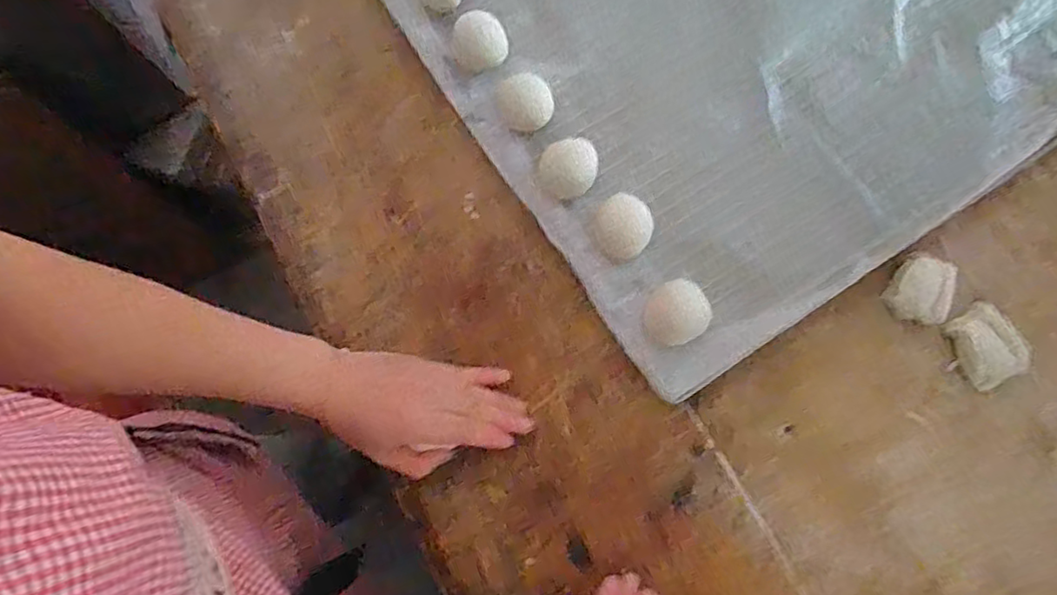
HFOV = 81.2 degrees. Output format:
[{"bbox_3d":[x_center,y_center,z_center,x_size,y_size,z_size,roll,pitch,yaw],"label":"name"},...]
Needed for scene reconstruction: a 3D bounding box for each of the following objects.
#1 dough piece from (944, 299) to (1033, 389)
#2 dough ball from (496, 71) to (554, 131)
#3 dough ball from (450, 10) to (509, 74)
[{"bbox_3d":[0.342,0.036,0.462,0.042,0.024,0.056,-24,77,-5],"label":"dough piece"},{"bbox_3d":[-0.004,-0.158,0.496,0.041,0.020,0.045,0,76,0],"label":"dough ball"},{"bbox_3d":[-0.040,-0.209,0.503,0.043,0.021,0.041,0,76,0],"label":"dough ball"}]

